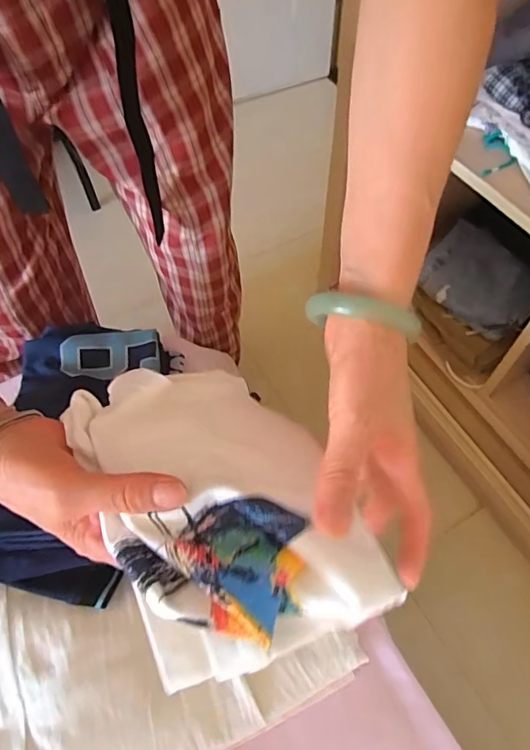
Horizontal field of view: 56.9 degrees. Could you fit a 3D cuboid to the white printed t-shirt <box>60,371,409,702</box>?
[{"bbox_3d":[-0.025,0.069,0.282,0.123,0.056,0.179,-26,61,-13],"label":"white printed t-shirt"}]

